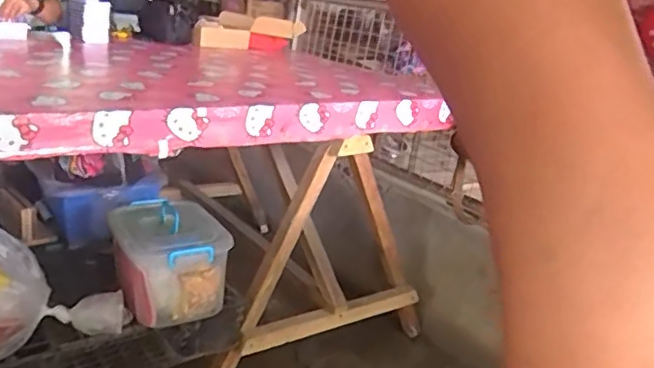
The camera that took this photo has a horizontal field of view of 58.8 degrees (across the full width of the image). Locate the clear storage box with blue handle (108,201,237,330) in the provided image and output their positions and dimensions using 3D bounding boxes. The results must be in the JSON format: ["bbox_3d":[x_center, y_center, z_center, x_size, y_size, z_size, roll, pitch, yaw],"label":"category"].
[{"bbox_3d":[-0.393,0.196,1.456,0.254,0.207,0.278,-7,23,-34],"label":"clear storage box with blue handle"}]

